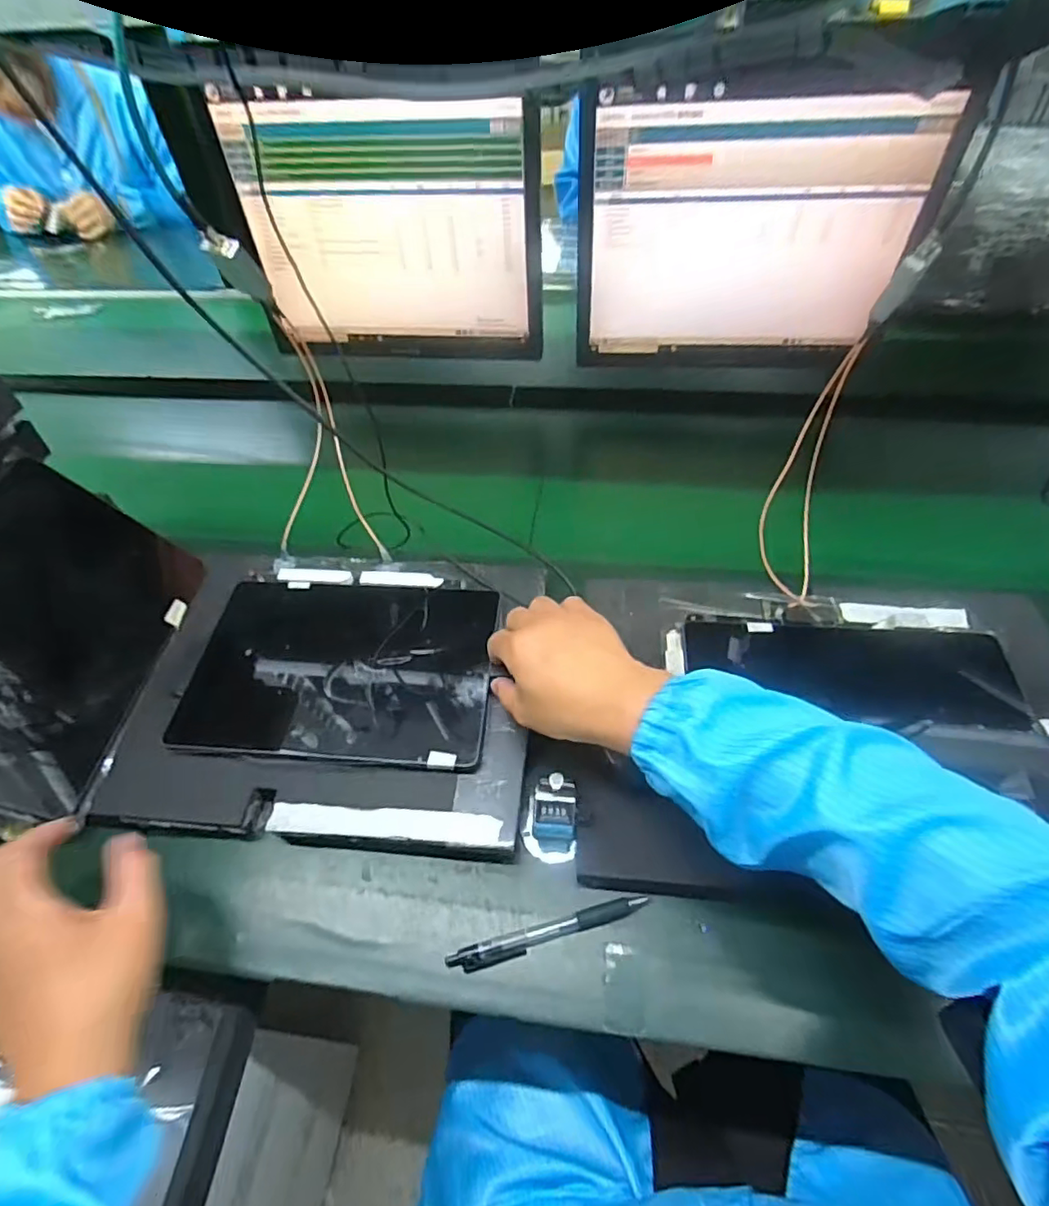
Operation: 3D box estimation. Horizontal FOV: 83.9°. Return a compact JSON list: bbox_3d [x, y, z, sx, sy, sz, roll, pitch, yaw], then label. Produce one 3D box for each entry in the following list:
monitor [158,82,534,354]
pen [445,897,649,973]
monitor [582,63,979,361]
[{"bbox_3d":[-0.172,-0.432,0.710,0.385,0.273,0.039,4,52,6],"label":"monitor"},{"bbox_3d":[0.016,0.225,0.397,0.137,0.010,0.014,-14,52,-8],"label":"pen"},{"bbox_3d":[0.246,-0.411,0.659,0.361,0.272,0.071,8,52,9],"label":"monitor"}]

